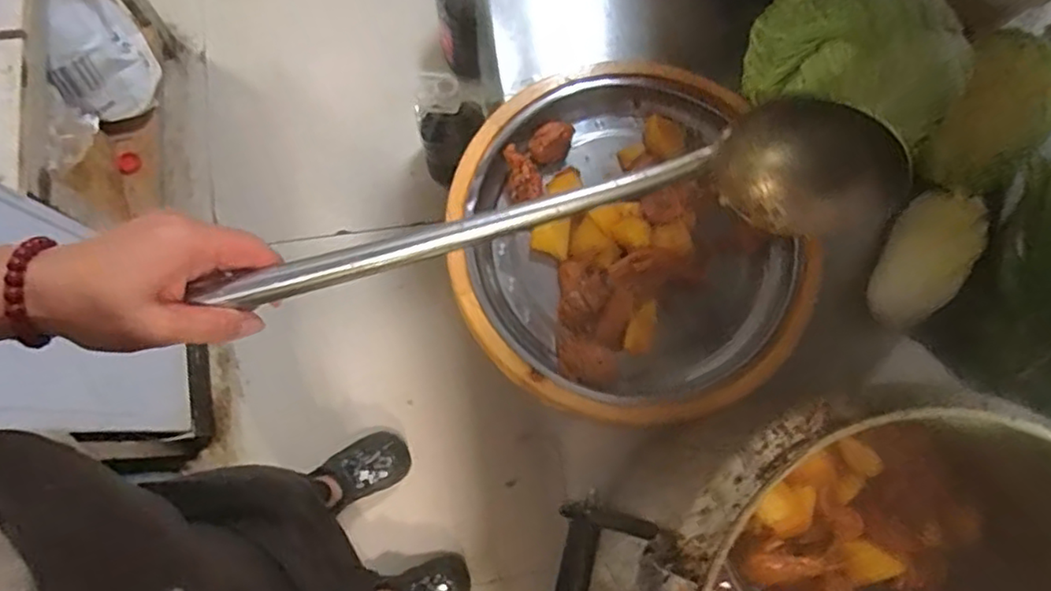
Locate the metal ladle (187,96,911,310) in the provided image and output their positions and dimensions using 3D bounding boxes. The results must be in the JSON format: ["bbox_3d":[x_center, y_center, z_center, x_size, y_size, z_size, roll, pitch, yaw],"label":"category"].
[{"bbox_3d":[0.031,-0.037,0.401,0.406,0.109,0.088,-16,79,-10],"label":"metal ladle"}]

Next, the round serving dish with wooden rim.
[{"bbox_3d":[0.093,-0.054,0.626,0.322,0.052,0.349,1,78,-3],"label":"round serving dish with wooden rim"}]

